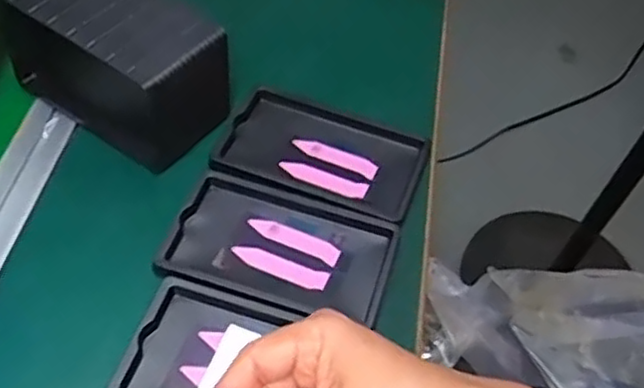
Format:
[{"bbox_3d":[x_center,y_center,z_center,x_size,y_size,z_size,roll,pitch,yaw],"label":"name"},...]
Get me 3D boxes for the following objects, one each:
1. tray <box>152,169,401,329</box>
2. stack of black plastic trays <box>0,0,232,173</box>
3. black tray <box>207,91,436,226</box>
[{"bbox_3d":[-0.028,0.037,0.513,0.155,0.017,0.102,14,52,8],"label":"tray"},{"bbox_3d":[-0.162,-0.110,0.558,0.178,0.101,0.095,31,57,20],"label":"stack of black plastic trays"},{"bbox_3d":[0.001,-0.034,0.574,0.159,0.016,0.096,17,53,11],"label":"black tray"}]

